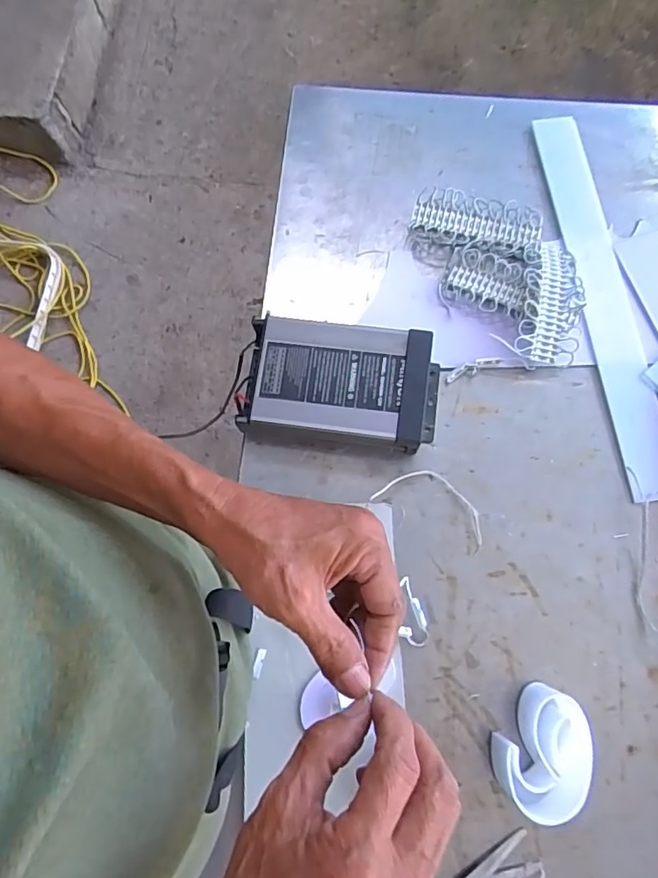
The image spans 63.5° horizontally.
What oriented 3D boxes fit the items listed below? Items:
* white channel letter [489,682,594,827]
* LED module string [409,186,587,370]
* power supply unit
[{"bbox_3d":[0.176,0.257,0.435,0.086,0.046,0.068,-43,78,-11],"label":"white channel letter"},{"bbox_3d":[0.185,-0.178,0.566,0.139,0.030,0.220,-13,74,-3],"label":"LED module string"},{"bbox_3d":[0.014,-0.052,0.523,0.185,0.052,0.107,7,74,3],"label":"power supply unit"}]

